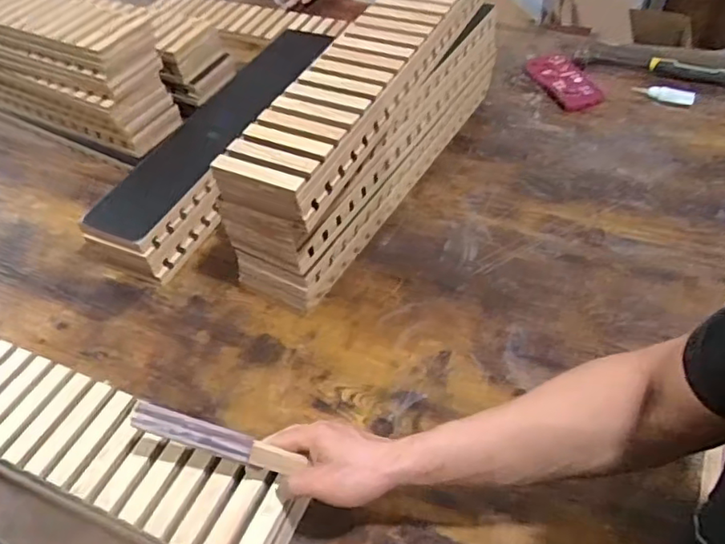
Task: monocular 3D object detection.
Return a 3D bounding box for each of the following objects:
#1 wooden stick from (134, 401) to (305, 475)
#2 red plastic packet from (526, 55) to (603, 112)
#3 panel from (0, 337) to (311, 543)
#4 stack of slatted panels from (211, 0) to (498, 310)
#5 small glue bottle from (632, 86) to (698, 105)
[{"bbox_3d":[-0.137,0.157,0.563,0.160,0.023,0.022,18,51,0],"label":"wooden stick"},{"bbox_3d":[0.360,-0.348,1.087,0.072,0.013,0.180,-27,52,3],"label":"red plastic packet"},{"bbox_3d":[-0.336,0.172,0.665,0.585,0.055,0.125,17,53,20],"label":"panel"},{"bbox_3d":[0.018,-0.212,0.865,0.123,0.220,0.530,23,55,22],"label":"stack of slatted panels"},{"bbox_3d":[0.496,-0.293,0.989,0.094,0.017,0.023,19,53,19],"label":"small glue bottle"}]

